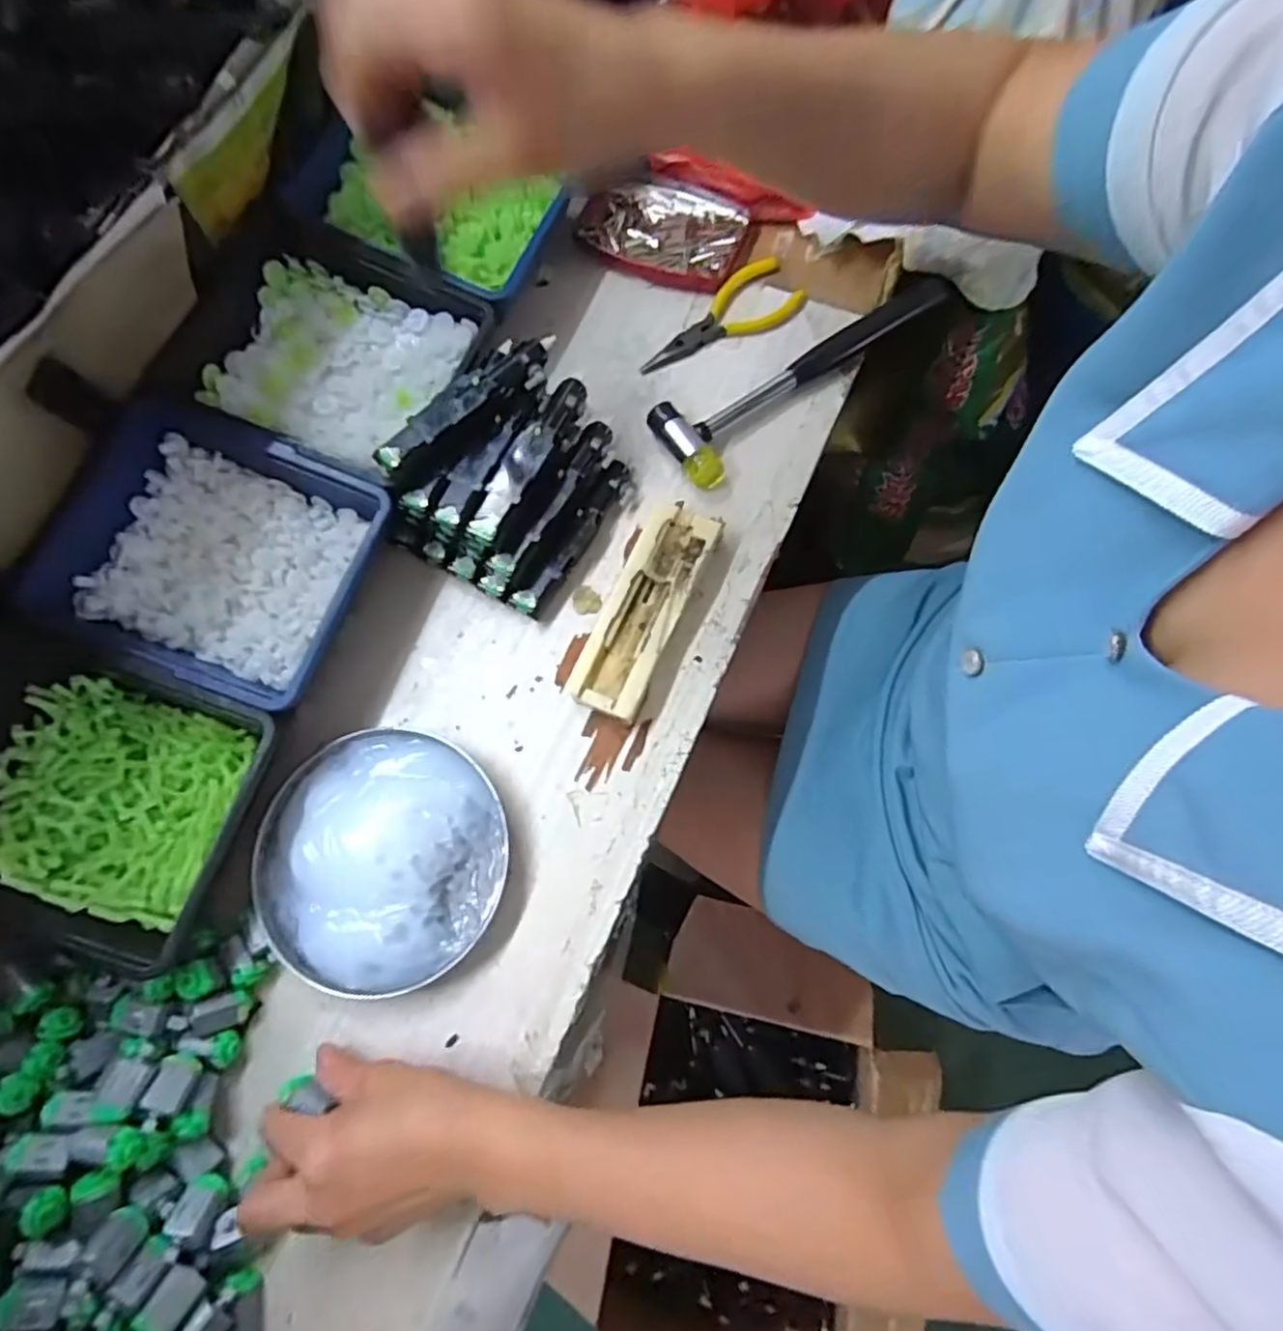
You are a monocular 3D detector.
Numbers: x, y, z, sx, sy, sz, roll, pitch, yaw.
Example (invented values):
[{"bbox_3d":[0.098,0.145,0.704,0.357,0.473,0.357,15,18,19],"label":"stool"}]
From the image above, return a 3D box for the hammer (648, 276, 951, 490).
[{"bbox_3d":[0.113,-0.207,0.460,0.230,0.026,0.060,-35,77,-8],"label":"hammer"}]

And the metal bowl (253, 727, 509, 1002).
[{"bbox_3d":[-0.151,0.111,0.384,0.137,0.029,0.144,0,75,2],"label":"metal bowl"}]

